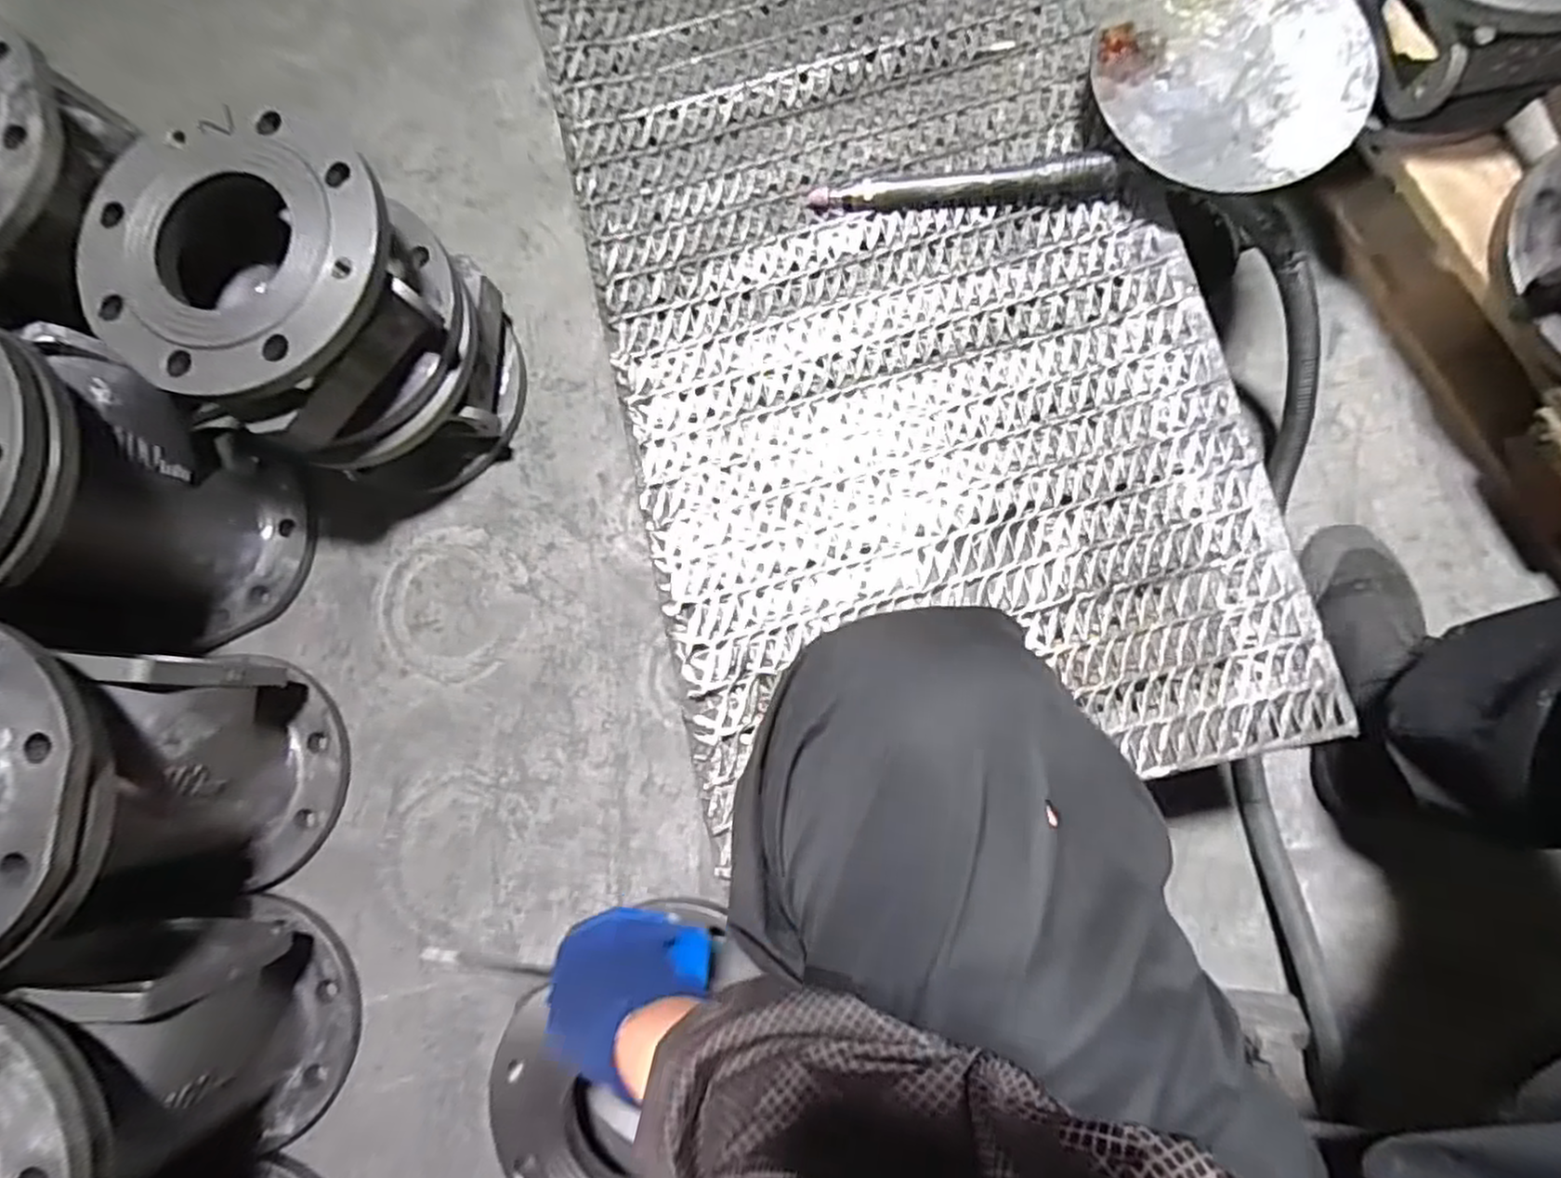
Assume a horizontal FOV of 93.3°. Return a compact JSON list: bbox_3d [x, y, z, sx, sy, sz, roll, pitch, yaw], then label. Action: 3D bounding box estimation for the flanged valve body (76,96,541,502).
[{"bbox_3d":[-0.348,-0.204,0.591,0.198,0.236,0.203,16,85,6],"label":"flanged valve body"}]

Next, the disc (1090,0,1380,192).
[{"bbox_3d":[0.278,-0.324,0.453,0.160,0.009,0.154,0,82,4],"label":"disc"}]

